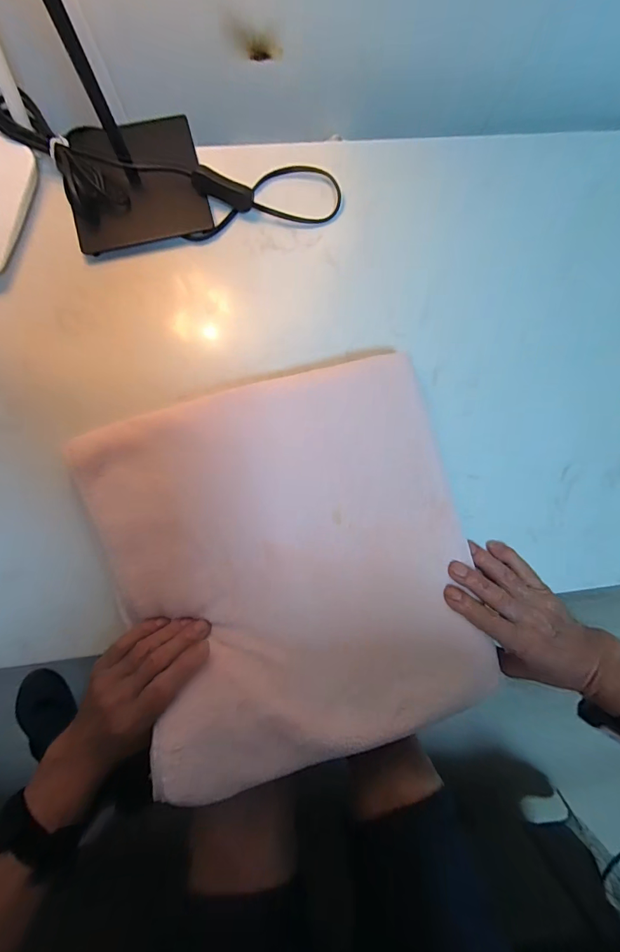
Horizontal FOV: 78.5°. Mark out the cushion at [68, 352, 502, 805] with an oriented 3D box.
[{"bbox_3d":[-0.006,0.081,0.335,0.312,0.054,0.342,-20,91,-5],"label":"cushion"}]

